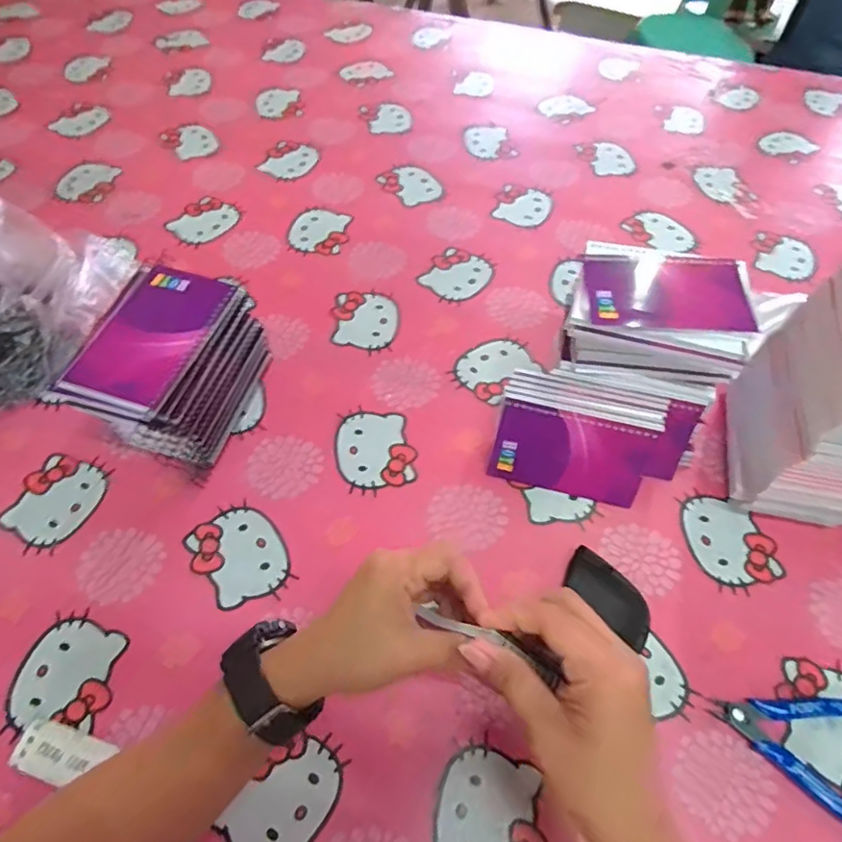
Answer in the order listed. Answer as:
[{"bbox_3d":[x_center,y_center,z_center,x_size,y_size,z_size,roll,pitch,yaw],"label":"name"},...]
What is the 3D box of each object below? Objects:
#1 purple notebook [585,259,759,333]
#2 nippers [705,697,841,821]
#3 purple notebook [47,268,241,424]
[{"bbox_3d":[0.200,-0.104,0.449,0.132,0.008,0.073,1,58,-2],"label":"purple notebook"},{"bbox_3d":[0.267,0.228,0.386,0.113,0.015,0.082,16,59,8],"label":"nippers"},{"bbox_3d":[-0.212,-0.066,0.435,0.080,0.016,0.133,14,58,7],"label":"purple notebook"}]

